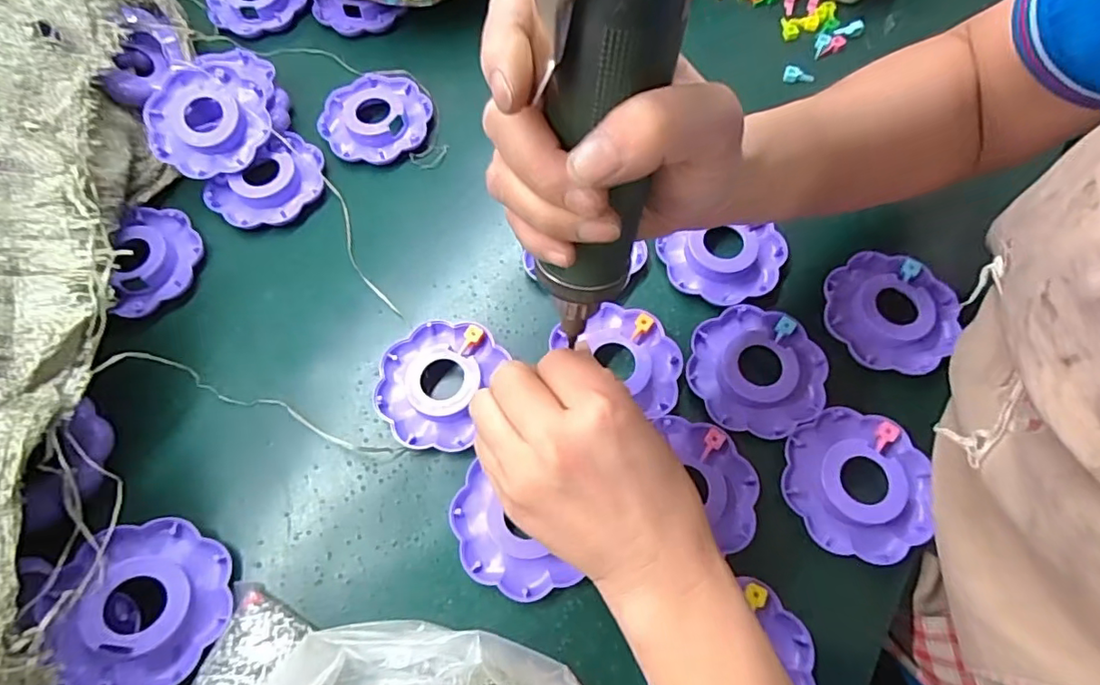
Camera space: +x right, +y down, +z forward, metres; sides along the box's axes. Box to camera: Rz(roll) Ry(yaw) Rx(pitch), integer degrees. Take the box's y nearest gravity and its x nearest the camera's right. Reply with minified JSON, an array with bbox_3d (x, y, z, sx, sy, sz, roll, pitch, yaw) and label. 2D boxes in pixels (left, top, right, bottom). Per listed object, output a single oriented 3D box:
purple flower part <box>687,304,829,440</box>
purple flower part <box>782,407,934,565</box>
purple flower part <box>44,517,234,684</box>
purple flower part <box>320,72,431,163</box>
[{"bbox_3d":[0.132,0.016,0.357,0.082,0.011,0.083,0,67,1],"label":"purple flower part"},{"bbox_3d":[0.181,0.080,0.328,0.081,0.012,0.083,0,67,1],"label":"purple flower part"},{"bbox_3d":[-0.214,0.138,0.300,0.076,0.016,0.083,-4,67,-28],"label":"purple flower part"},{"bbox_3d":[-0.139,-0.181,0.449,0.084,0.017,0.086,0,67,1],"label":"purple flower part"}]

